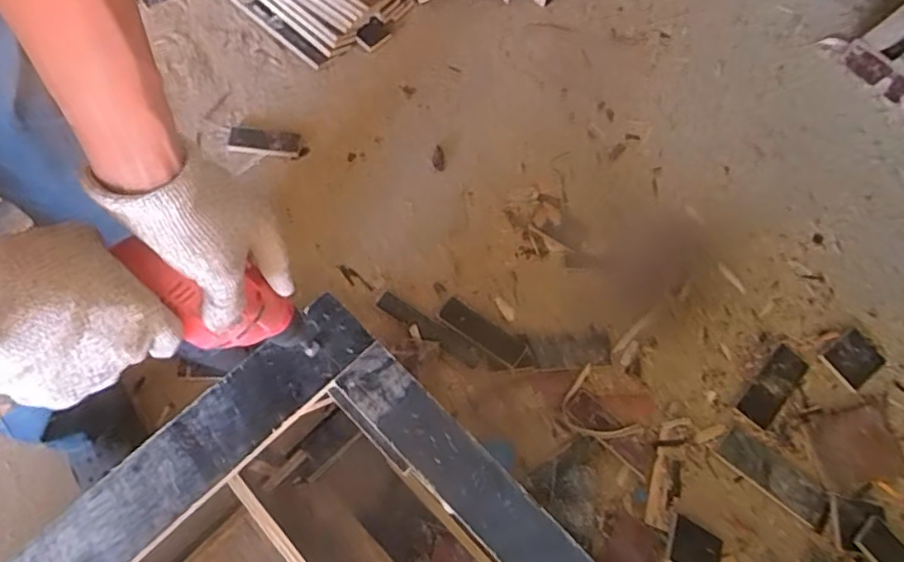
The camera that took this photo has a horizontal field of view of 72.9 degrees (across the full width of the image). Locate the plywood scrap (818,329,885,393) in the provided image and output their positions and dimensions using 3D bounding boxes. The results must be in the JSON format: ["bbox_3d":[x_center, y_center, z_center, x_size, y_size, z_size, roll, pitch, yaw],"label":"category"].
[{"bbox_3d":[0.701,0.135,1.068,0.095,0.011,0.079,-35,73,-16],"label":"plywood scrap"}]

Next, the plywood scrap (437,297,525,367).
[{"bbox_3d":[0.051,0.088,1.071,0.159,0.010,0.051,33,70,11],"label":"plywood scrap"}]

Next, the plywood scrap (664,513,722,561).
[{"bbox_3d":[0.371,0.415,0.938,0.079,0.011,0.079,28,69,9],"label":"plywood scrap"}]

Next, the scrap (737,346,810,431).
[{"bbox_3d":[0.550,0.180,1.049,0.058,0.012,0.157,39,71,13],"label":"scrap"}]

